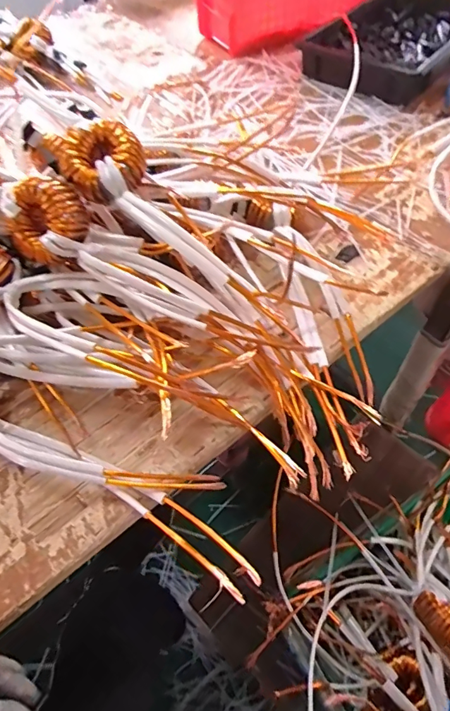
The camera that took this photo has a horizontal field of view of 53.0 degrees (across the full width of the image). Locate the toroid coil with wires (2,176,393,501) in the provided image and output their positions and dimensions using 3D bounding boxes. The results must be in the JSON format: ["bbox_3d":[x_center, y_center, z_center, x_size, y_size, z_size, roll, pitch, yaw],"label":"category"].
[{"bbox_3d":[-0.041,-0.035,0.426,0.394,0.074,0.112,37,63,1],"label":"toroid coil with wires"}]

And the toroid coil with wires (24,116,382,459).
[{"bbox_3d":[-0.017,-0.078,0.442,0.414,0.070,0.077,45,66,2],"label":"toroid coil with wires"}]

